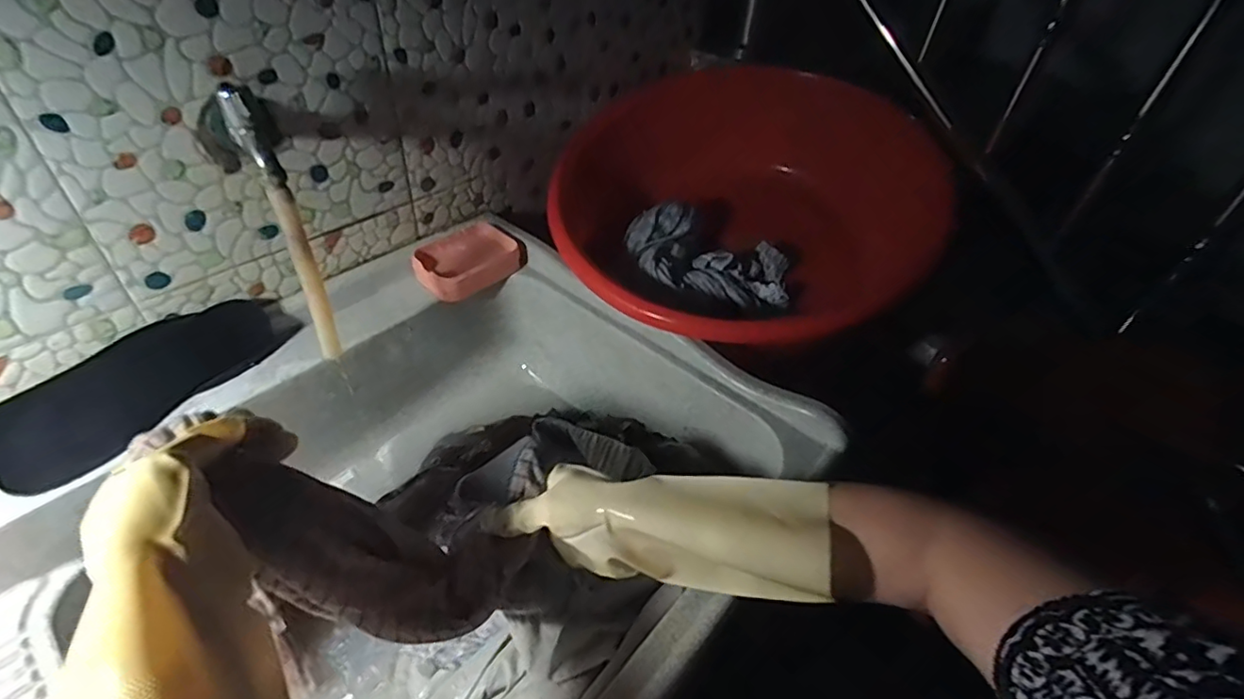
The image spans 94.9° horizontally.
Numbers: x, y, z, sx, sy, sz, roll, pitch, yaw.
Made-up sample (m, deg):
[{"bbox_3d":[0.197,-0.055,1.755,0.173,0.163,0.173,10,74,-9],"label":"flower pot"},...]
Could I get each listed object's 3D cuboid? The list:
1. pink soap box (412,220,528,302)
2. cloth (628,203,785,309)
[{"bbox_3d":[-0.198,-0.116,0.741,0.133,0.032,0.096,-32,54,-34],"label":"pink soap box"},{"bbox_3d":[0.125,-0.135,0.828,0.237,0.074,0.156,5,42,-1],"label":"cloth"}]

